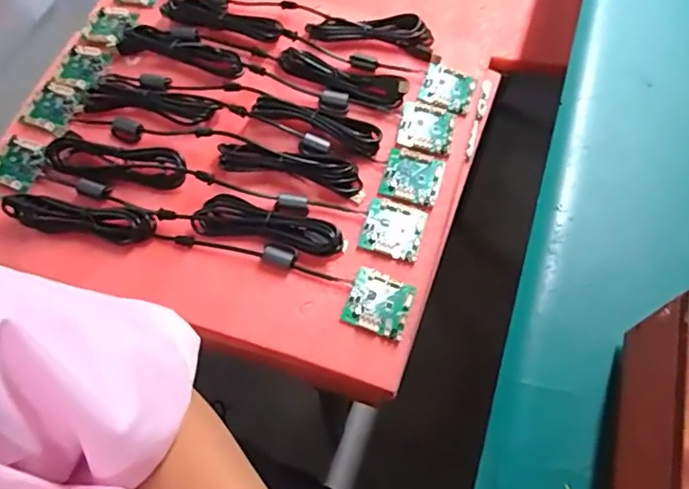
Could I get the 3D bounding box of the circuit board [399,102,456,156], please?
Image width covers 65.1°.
[{"bbox_3d":[0.091,-0.128,0.591,0.056,0.010,0.058,9,63,6],"label":"circuit board"}]

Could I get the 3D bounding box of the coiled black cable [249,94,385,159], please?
[{"bbox_3d":[-0.024,-0.133,0.573,0.134,0.027,0.041,18,65,10],"label":"coiled black cable"}]

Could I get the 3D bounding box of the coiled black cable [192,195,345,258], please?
[{"bbox_3d":[-0.073,-0.017,0.524,0.141,0.016,0.040,13,64,8],"label":"coiled black cable"}]

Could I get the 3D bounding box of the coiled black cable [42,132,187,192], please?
[{"bbox_3d":[-0.236,-0.089,0.564,0.154,0.015,0.042,13,64,8],"label":"coiled black cable"}]

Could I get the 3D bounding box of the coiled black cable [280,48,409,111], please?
[{"bbox_3d":[-0.003,-0.187,0.605,0.147,0.019,0.048,15,64,9],"label":"coiled black cable"}]

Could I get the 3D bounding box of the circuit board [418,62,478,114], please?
[{"bbox_3d":[0.117,-0.176,0.614,0.057,0.005,0.058,16,64,9],"label":"circuit board"}]

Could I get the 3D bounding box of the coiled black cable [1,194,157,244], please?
[{"bbox_3d":[-0.263,-0.027,0.537,0.150,0.018,0.036,12,64,7],"label":"coiled black cable"}]

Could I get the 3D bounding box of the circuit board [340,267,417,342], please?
[{"bbox_3d":[0.033,0.055,0.509,0.058,0.008,0.057,17,64,10],"label":"circuit board"}]

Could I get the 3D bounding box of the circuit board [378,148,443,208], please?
[{"bbox_3d":[0.071,-0.070,0.567,0.058,0.009,0.059,13,64,8],"label":"circuit board"}]

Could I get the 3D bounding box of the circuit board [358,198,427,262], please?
[{"bbox_3d":[0.049,-0.016,0.543,0.058,0.010,0.057,17,64,10],"label":"circuit board"}]

